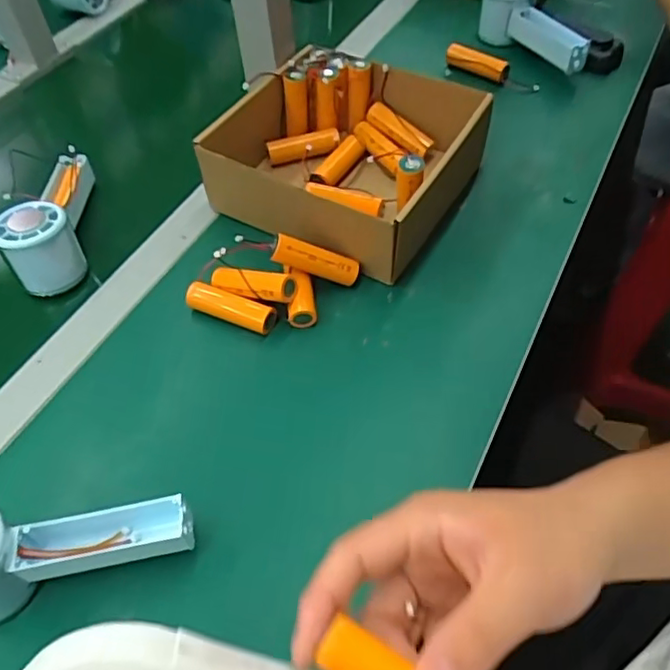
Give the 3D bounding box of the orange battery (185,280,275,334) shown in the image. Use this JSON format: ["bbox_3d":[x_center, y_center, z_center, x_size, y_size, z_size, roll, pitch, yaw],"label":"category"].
[{"bbox_3d":[-0.082,-0.020,0.476,0.075,0.021,0.019,19,57,17],"label":"orange battery"}]

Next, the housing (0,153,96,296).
[{"bbox_3d":[-0.246,-0.106,0.529,0.056,0.057,0.138,-8,53,-2],"label":"housing"}]

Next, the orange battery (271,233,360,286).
[{"bbox_3d":[-0.014,-0.059,0.477,0.070,0.020,0.019,16,47,-26],"label":"orange battery"}]

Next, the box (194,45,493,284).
[{"bbox_3d":[0.016,-0.167,0.545,0.198,0.078,0.201,26,59,21],"label":"box"}]

